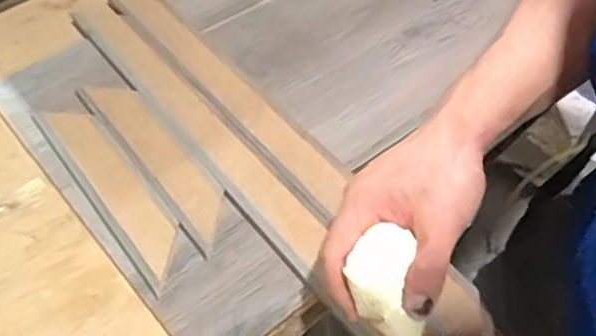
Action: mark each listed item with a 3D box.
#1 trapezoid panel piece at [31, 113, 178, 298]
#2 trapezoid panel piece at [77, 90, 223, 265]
[{"bbox_3d":[-0.157,0.011,0.490,0.041,0.008,0.210,-32,59,-21],"label":"trapezoid panel piece"},{"bbox_3d":[-0.124,-0.015,0.507,0.047,0.005,0.206,-32,59,-21],"label":"trapezoid panel piece"}]

